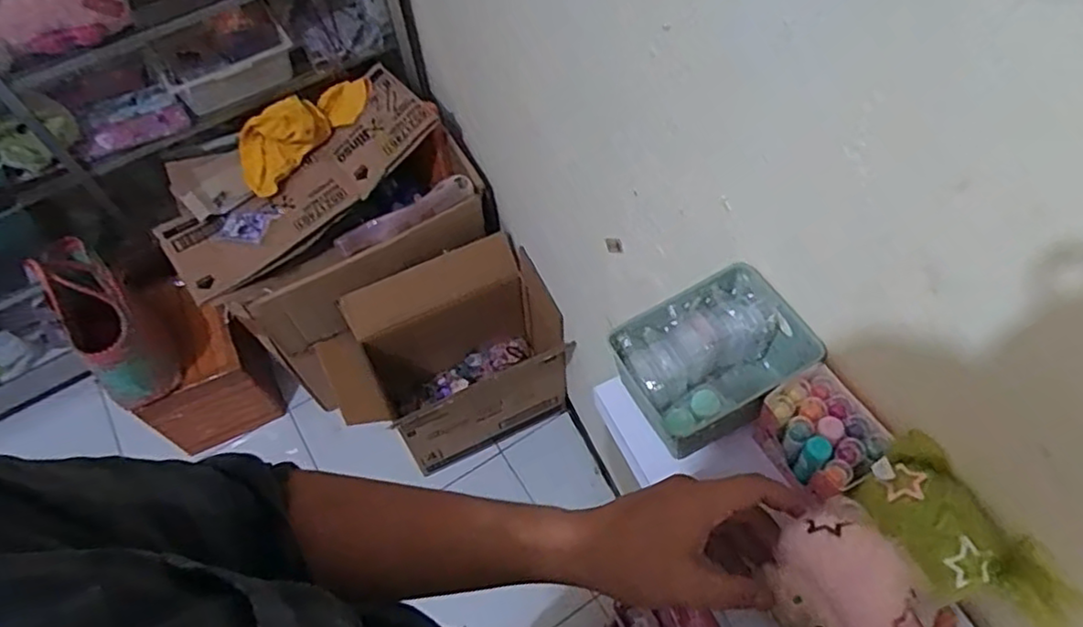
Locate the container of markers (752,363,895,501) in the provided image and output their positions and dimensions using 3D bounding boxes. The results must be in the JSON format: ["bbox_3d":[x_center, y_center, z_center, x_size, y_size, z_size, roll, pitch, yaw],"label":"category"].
[{"bbox_3d":[0.211,0.095,0.510,0.068,0.063,0.084,-27,62,-11],"label":"container of markers"}]

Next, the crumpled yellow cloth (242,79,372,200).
[{"bbox_3d":[-0.511,-0.408,1.426,0.334,0.103,0.110,-40,65,-17],"label":"crumpled yellow cloth"}]

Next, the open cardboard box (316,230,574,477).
[{"bbox_3d":[-0.200,0.118,1.505,0.518,0.382,0.305,-26,62,-11],"label":"open cardboard box"}]

